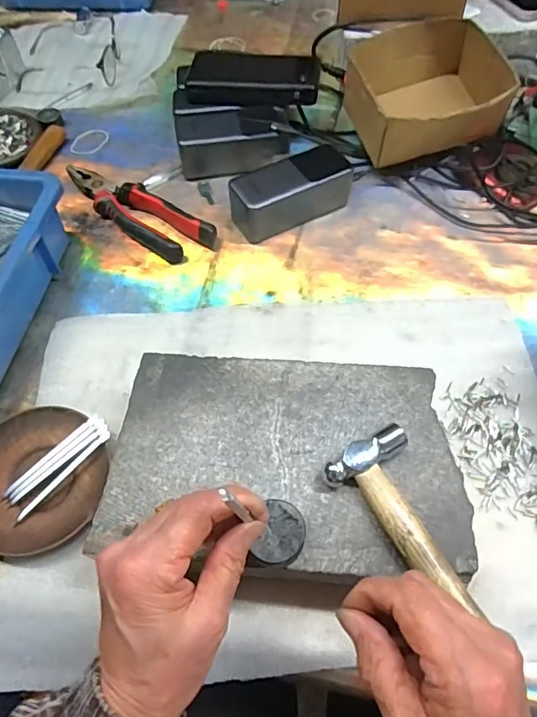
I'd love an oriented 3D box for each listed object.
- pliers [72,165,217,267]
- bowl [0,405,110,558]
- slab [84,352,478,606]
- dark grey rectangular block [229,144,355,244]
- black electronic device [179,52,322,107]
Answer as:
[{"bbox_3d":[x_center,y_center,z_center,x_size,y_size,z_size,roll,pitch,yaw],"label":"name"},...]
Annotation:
[{"bbox_3d":[-0.154,-0.168,0.550,0.211,0.025,0.053,32,64,19],"label":"pliers"},{"bbox_3d":[-0.188,0.093,0.392,0.111,0.015,0.114,0,58,1],"label":"bowl"},{"bbox_3d":[0.013,0.085,0.363,0.240,0.059,0.160,5,58,4],"label":"slab"},{"bbox_3d":[0.024,-0.179,0.538,0.127,0.052,0.055,-28,62,-16],"label":"dark grey rectangular block"},{"bbox_3d":[-0.018,-0.334,0.587,0.155,0.029,0.068,4,58,3],"label":"black electronic device"}]

